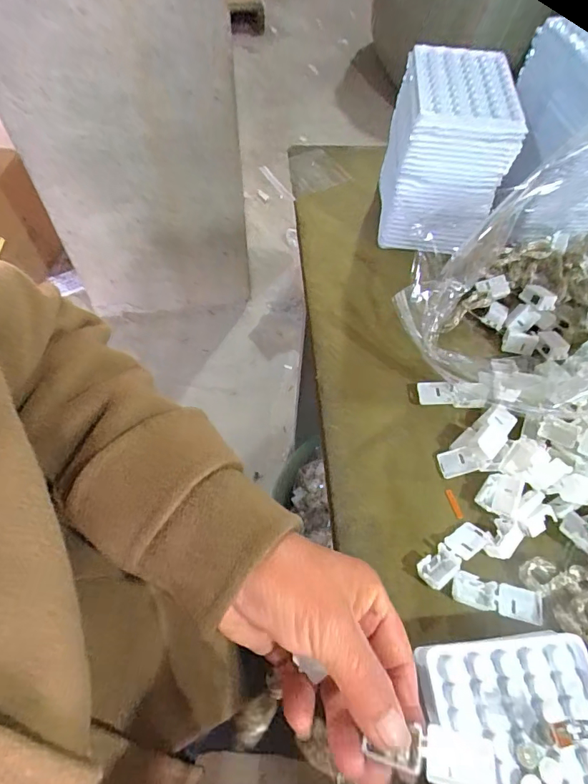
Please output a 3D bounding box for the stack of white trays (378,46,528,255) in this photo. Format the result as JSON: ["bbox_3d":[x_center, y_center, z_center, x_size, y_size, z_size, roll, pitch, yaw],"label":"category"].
[{"bbox_3d":[0.141,-0.226,0.439,0.097,0.132,0.126,5,59,3],"label":"stack of white trays"}]

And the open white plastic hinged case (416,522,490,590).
[{"bbox_3d":[0.107,0.109,0.307,0.056,0.011,0.020,-33,65,-20],"label":"open white plastic hinged case"}]

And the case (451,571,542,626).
[{"bbox_3d":[0.131,0.132,0.294,0.055,0.006,0.019,14,59,7],"label":"case"}]

